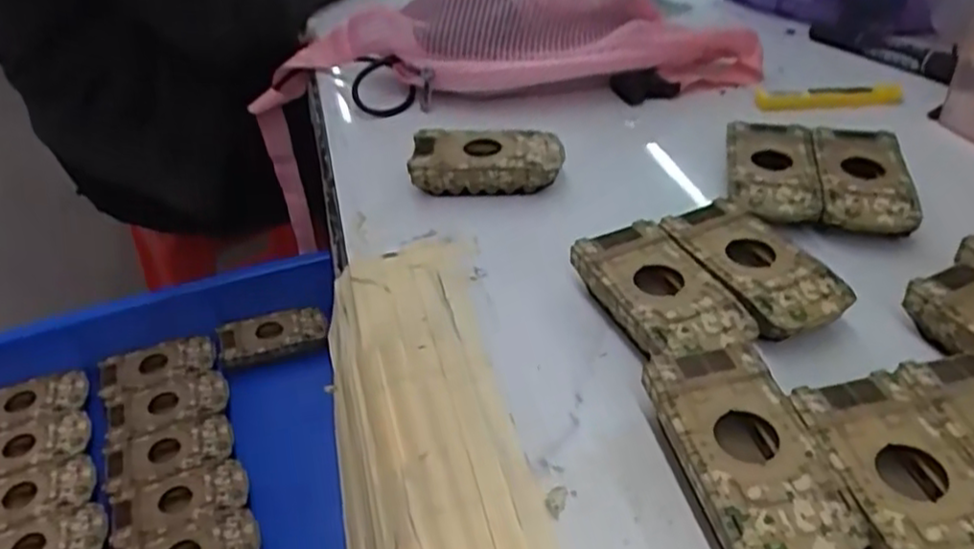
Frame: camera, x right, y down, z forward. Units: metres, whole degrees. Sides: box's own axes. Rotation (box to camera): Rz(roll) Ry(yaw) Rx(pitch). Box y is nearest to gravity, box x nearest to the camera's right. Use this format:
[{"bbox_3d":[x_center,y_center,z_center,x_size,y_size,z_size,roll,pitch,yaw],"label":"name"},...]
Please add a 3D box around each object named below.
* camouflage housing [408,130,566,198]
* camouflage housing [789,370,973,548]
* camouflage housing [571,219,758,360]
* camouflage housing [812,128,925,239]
[{"bbox_3d":[0.001,-0.072,0.465,0.091,0.030,0.046,0,39,5],"label":"camouflage housing"},{"bbox_3d":[0.156,0.083,0.270,0.051,0.026,0.095,-9,39,-7],"label":"camouflage housing"},{"bbox_3d":[0.084,0.012,0.360,0.053,0.026,0.091,-16,41,-15],"label":"camouflage housing"},{"bbox_3d":[0.219,-0.053,0.427,0.050,0.024,0.088,7,40,13],"label":"camouflage housing"}]

